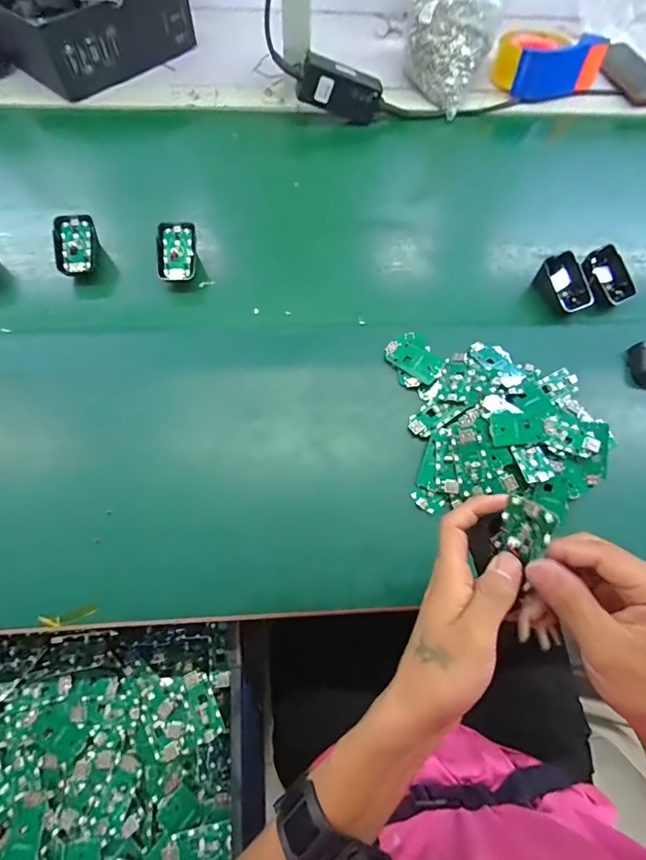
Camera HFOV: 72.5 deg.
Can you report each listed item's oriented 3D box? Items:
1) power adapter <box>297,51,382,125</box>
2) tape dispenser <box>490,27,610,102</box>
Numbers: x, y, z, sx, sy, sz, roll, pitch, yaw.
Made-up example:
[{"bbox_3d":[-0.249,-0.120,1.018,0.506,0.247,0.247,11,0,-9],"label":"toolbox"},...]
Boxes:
[{"bbox_3d":[0.027,-0.475,0.619,0.124,0.059,0.024,0,66,-30],"label":"power adapter"},{"bbox_3d":[0.345,-0.577,0.689,0.149,0.072,0.095,-5,66,-5],"label":"tape dispenser"}]

